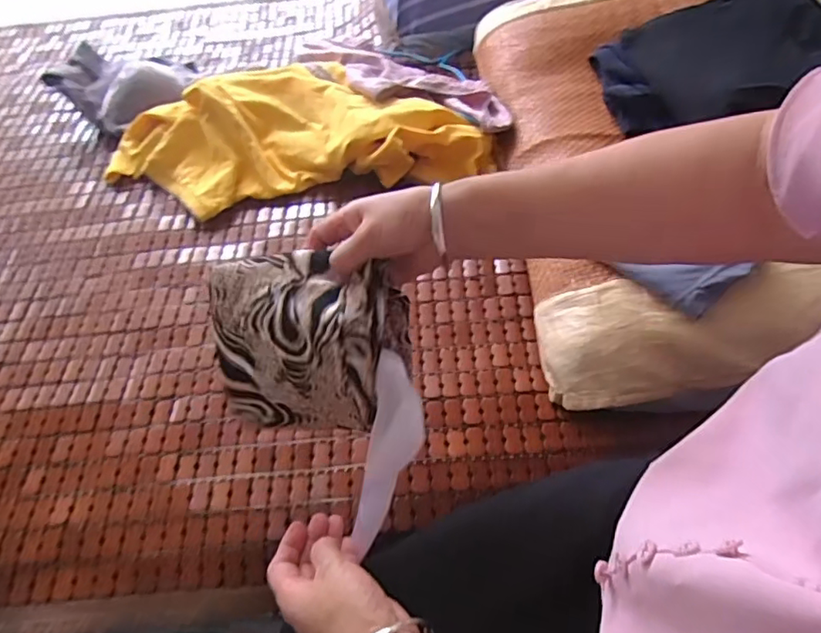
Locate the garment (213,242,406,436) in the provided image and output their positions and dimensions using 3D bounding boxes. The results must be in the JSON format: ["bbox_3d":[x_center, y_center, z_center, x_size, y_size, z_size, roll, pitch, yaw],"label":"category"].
[{"bbox_3d":[-0.081,0.017,0.447,0.146,0.055,0.131,-3,89,23],"label":"garment"}]

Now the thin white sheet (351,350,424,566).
[{"bbox_3d":[-0.016,0.106,0.426,0.042,0.152,0.029,13,15,13],"label":"thin white sheet"}]

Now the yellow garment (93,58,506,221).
[{"bbox_3d":[-0.156,-0.236,0.761,0.489,0.079,0.270,-8,53,-3],"label":"yellow garment"}]

